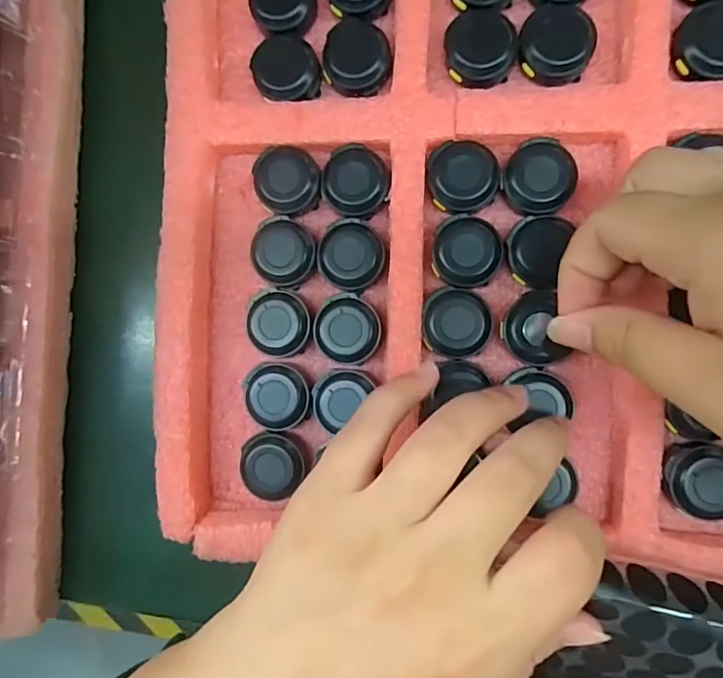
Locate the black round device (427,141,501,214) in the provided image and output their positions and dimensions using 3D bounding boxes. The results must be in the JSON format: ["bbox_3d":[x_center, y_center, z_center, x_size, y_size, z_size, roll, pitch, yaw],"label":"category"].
[{"bbox_3d":[0.044,-0.070,0.218,0.029,0.011,0.030,0,89,8],"label":"black round device"}]

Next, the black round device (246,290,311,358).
[{"bbox_3d":[-0.037,-0.007,0.230,0.027,0.012,0.029,0,89,8],"label":"black round device"}]

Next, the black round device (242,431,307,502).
[{"bbox_3d":[-0.040,0.057,0.230,0.028,0.013,0.025,39,95,7],"label":"black round device"}]

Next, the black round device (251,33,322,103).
[{"bbox_3d":[-0.034,-0.122,0.229,0.028,0.009,0.032,-21,86,7],"label":"black round device"}]

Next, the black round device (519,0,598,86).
[{"bbox_3d":[0.082,-0.124,0.213,0.030,0.007,0.030,0,89,8],"label":"black round device"}]

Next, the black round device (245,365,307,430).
[{"bbox_3d":[-0.038,0.026,0.230,0.028,0.012,0.028,0,89,8],"label":"black round device"}]

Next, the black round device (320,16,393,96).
[{"bbox_3d":[-0.002,-0.125,0.224,0.029,0.007,0.032,2,90,8],"label":"black round device"}]

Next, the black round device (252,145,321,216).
[{"bbox_3d":[-0.033,-0.071,0.229,0.028,0.012,0.030,0,89,8],"label":"black round device"}]

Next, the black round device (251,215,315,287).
[{"bbox_3d":[-0.035,-0.039,0.229,0.029,0.013,0.027,0,89,8],"label":"black round device"}]

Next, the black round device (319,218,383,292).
[{"bbox_3d":[-0.004,-0.037,0.225,0.029,0.010,0.030,0,89,8],"label":"black round device"}]

